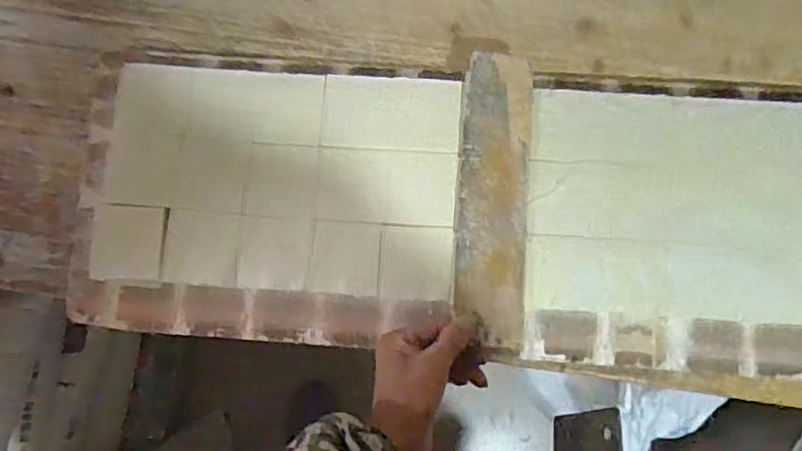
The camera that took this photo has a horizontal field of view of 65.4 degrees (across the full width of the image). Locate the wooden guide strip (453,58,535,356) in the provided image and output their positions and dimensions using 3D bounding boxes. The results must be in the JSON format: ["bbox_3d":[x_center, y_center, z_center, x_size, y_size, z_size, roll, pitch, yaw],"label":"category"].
[{"bbox_3d":[0.087,-0.028,0.584,0.065,0.012,0.270,2,84,1],"label":"wooden guide strip"}]

